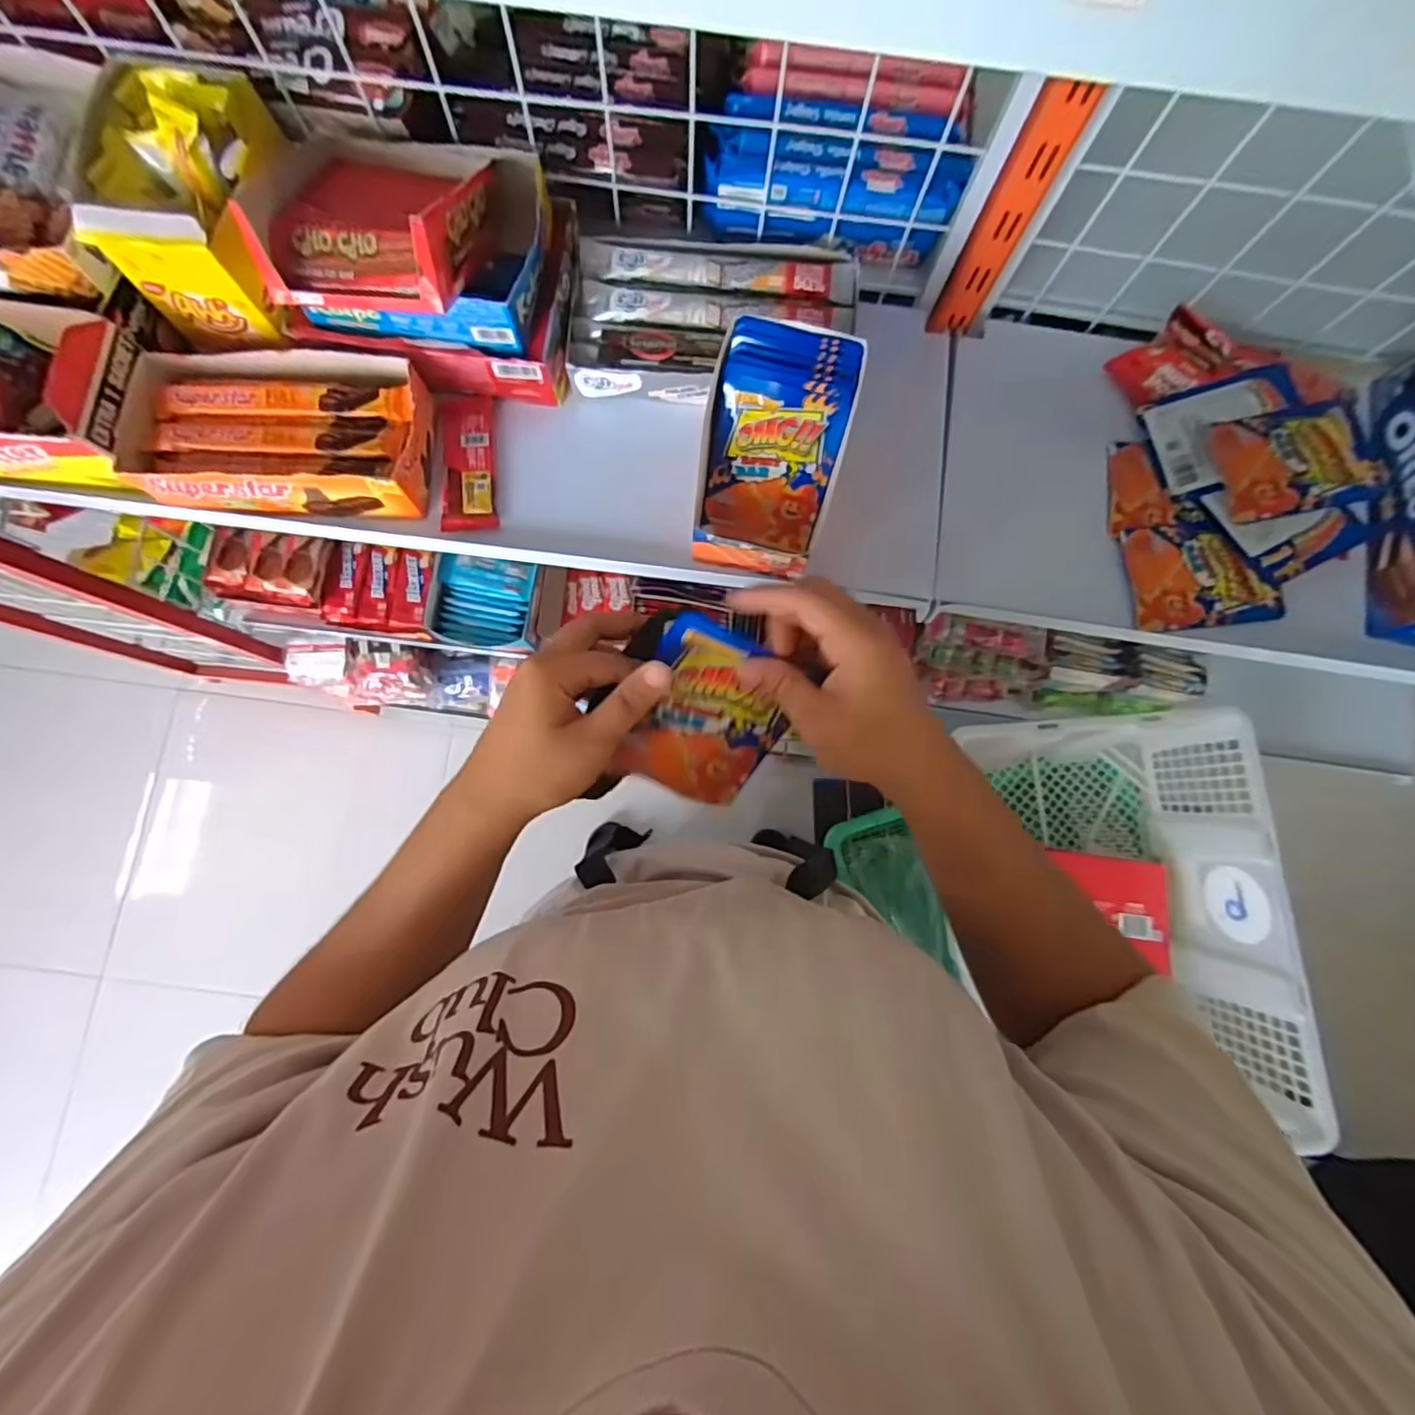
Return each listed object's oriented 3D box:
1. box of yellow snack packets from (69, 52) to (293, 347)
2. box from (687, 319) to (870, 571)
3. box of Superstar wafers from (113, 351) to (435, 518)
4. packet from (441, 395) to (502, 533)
[{"bbox_3d":[-0.385,-0.388,0.479,0.112,0.100,0.157,4,81,-1],"label":"box of yellow snack packets"},{"bbox_3d":[0.048,-0.190,0.495,0.104,0.110,0.144,13,81,0],"label":"box"},{"bbox_3d":[-0.339,-0.217,0.513,0.218,0.048,0.116,0,81,-2],"label":"box of Superstar wafers"},{"bbox_3d":[-0.202,-0.211,0.542,0.044,0.009,0.122,-3,81,-2],"label":"packet"}]

